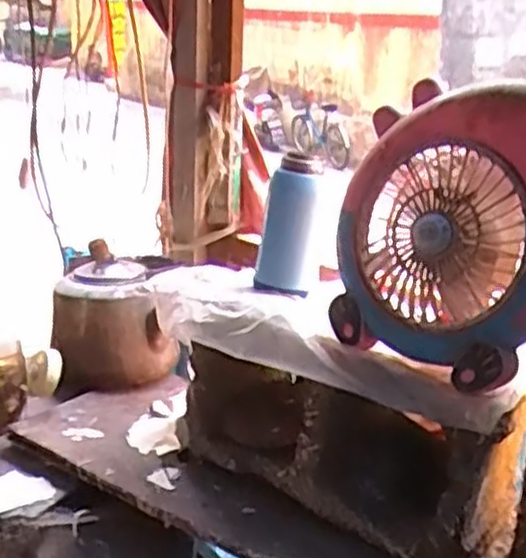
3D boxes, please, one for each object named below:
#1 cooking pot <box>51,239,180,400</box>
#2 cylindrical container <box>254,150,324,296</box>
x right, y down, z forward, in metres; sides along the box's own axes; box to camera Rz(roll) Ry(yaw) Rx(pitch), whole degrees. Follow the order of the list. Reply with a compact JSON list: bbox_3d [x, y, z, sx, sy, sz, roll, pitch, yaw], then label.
[{"bbox_3d":[-0.222,0.064,1.147,0.174,0.151,0.161,-5,20,-19],"label":"cooking pot"},{"bbox_3d":[0.036,-0.070,0.971,0.067,0.173,0.067,10,3,0],"label":"cylindrical container"}]

